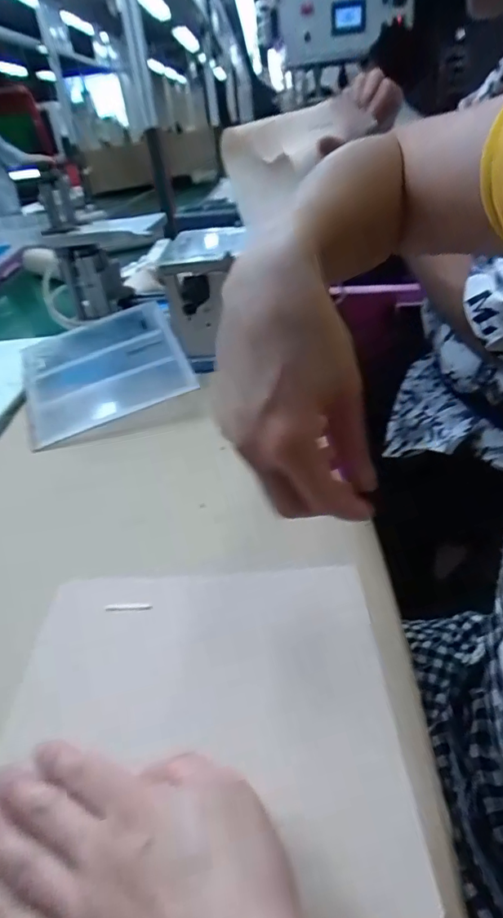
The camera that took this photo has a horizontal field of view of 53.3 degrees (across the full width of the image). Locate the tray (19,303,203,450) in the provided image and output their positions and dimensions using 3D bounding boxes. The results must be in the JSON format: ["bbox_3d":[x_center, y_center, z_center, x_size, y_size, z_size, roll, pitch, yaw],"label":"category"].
[{"bbox_3d":[-0.185,-0.115,0.616,0.189,0.014,0.214,-23,48,-7],"label":"tray"}]

